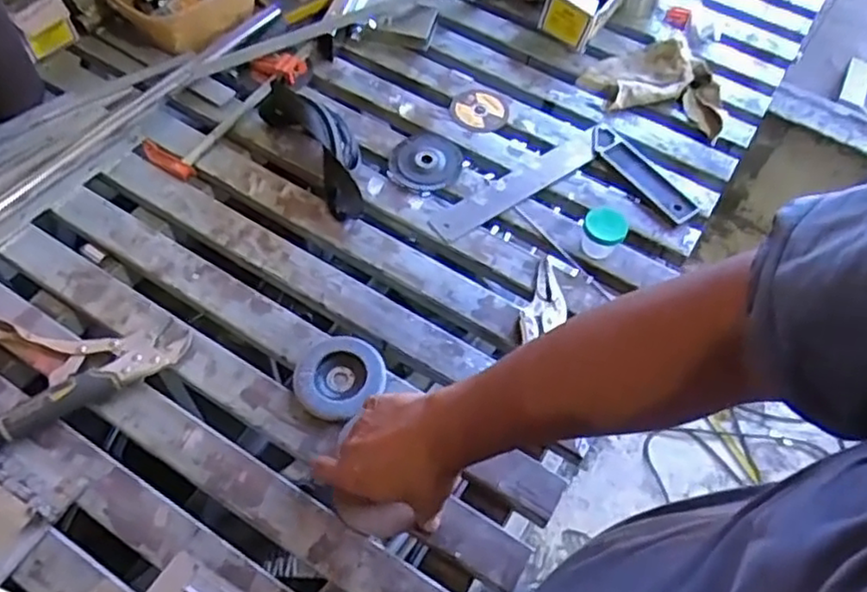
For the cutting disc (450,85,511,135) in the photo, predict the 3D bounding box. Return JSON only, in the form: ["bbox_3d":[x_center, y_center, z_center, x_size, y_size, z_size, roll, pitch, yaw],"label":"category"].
[{"bbox_3d":[0.066,-0.266,0.959,0.083,0.006,0.084,2,58,-3],"label":"cutting disc"}]

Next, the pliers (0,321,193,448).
[{"bbox_3d":[-0.361,0.073,0.696,0.208,0.028,0.145,-9,59,-10],"label":"pliers"}]

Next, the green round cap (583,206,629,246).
[{"bbox_3d":[0.205,-0.084,0.800,0.051,0.013,0.050,2,58,-3],"label":"green round cap"}]

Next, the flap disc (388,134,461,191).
[{"bbox_3d":[-0.010,-0.180,0.896,0.093,0.011,0.100,2,58,-3],"label":"flap disc"}]

